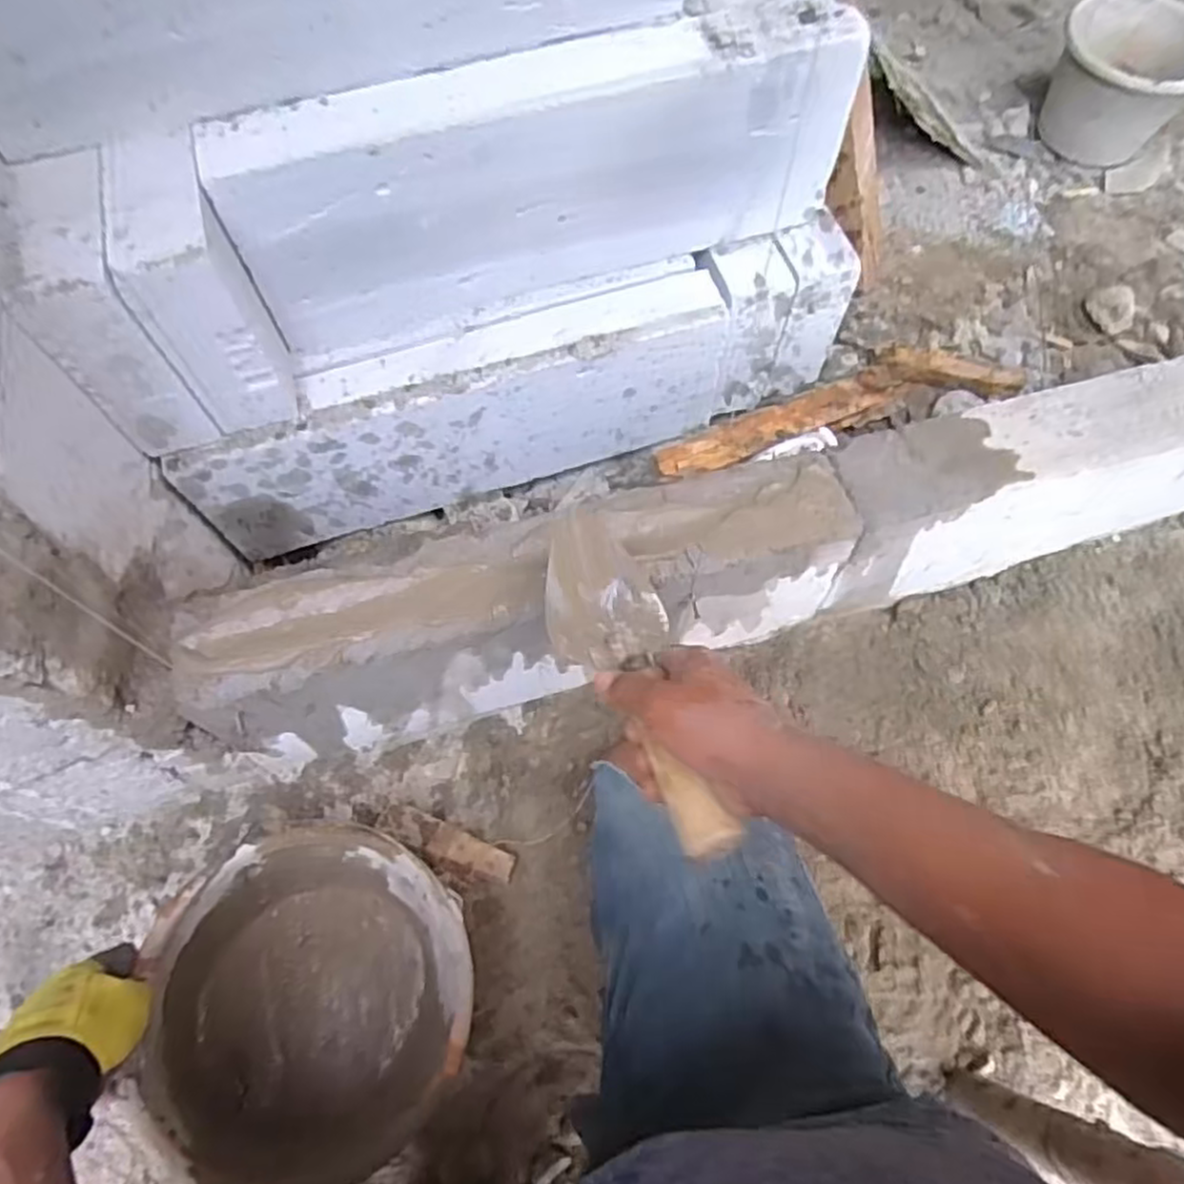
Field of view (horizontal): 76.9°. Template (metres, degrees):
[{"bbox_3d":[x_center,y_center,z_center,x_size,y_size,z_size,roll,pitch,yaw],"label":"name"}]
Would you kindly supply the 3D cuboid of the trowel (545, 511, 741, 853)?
[{"bbox_3d":[0.024,0.050,0.509,0.085,0.049,0.282,-16,46,-7],"label":"trowel"}]

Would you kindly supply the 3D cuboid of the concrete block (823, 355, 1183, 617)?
[{"bbox_3d":[0.526,-0.129,0.799,0.609,0.199,0.113,-16,66,-7],"label":"concrete block"}]

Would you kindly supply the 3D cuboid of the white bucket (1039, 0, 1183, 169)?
[{"bbox_3d":[0.875,-0.844,1.228,0.225,0.154,0.225,0,65,0],"label":"white bucket"}]

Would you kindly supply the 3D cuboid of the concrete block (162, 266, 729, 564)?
[{"bbox_3d":[-0.140,-0.193,0.857,0.581,0.207,0.082,-19,66,-9],"label":"concrete block"}]

